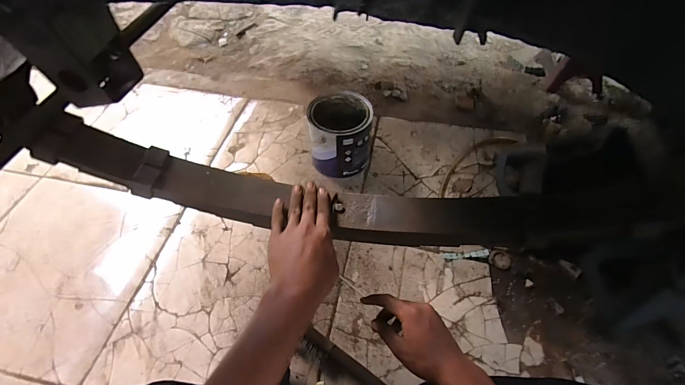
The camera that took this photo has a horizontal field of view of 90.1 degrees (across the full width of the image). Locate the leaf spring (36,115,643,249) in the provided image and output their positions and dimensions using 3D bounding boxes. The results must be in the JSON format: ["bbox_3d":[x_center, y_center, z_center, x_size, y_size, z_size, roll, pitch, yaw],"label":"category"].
[{"bbox_3d":[0.012,0.006,0.473,0.771,0.111,0.072,8,54,-2],"label":"leaf spring"}]

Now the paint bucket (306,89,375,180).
[{"bbox_3d":[-0.005,-0.137,0.847,0.143,0.161,0.141,0,54,0],"label":"paint bucket"}]

